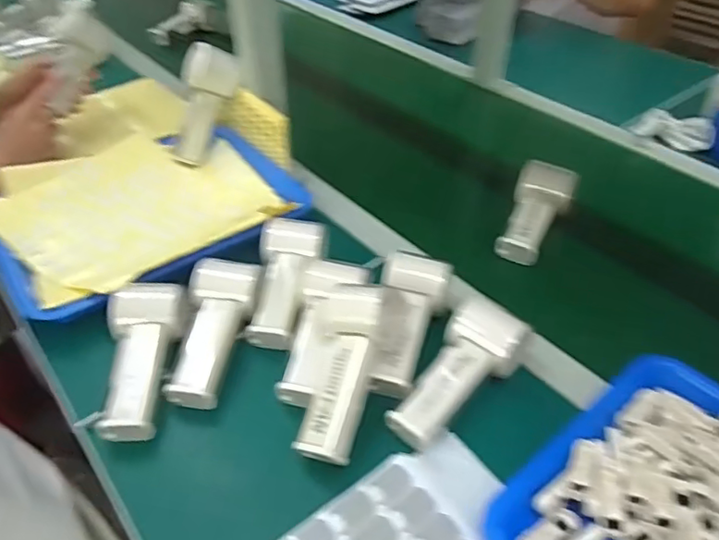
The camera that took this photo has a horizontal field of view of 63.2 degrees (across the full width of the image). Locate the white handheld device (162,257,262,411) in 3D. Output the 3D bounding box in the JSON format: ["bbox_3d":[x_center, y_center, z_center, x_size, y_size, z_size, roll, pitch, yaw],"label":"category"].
[{"bbox_3d":[-0.137,0.058,0.552,0.062,0.026,0.150,6,58,6],"label":"white handheld device"}]

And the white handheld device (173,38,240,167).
[{"bbox_3d":[-0.207,-0.218,0.780,0.056,0.158,0.050,-4,35,-42],"label":"white handheld device"}]

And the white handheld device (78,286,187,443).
[{"bbox_3d":[-0.200,0.078,0.528,0.068,0.035,0.152,0,55,0],"label":"white handheld device"}]

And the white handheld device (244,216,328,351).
[{"bbox_3d":[-0.077,0.013,0.596,0.061,0.035,0.145,6,57,6],"label":"white handheld device"}]

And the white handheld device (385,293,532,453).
[{"bbox_3d":[0.085,0.088,0.509,0.061,0.053,0.149,29,49,29],"label":"white handheld device"}]

